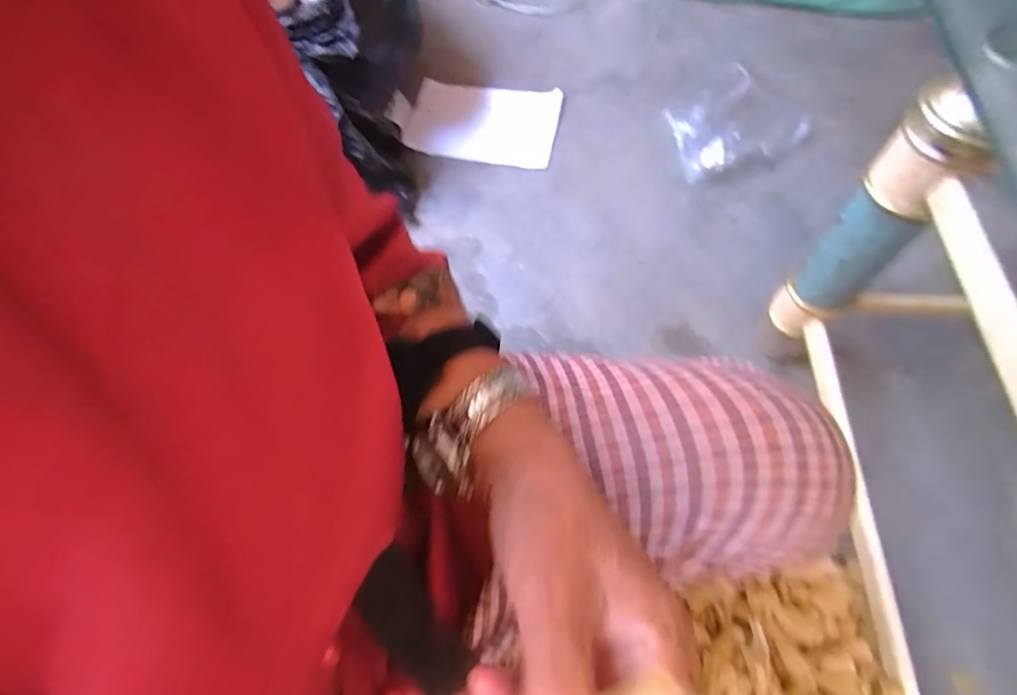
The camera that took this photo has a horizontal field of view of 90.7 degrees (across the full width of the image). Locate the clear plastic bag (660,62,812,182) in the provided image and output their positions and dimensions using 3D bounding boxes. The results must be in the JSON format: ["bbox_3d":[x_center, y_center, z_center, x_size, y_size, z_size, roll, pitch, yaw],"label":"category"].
[{"bbox_3d":[0.410,-0.418,0.928,0.264,0.076,0.177,-25,64,-10],"label":"clear plastic bag"}]

